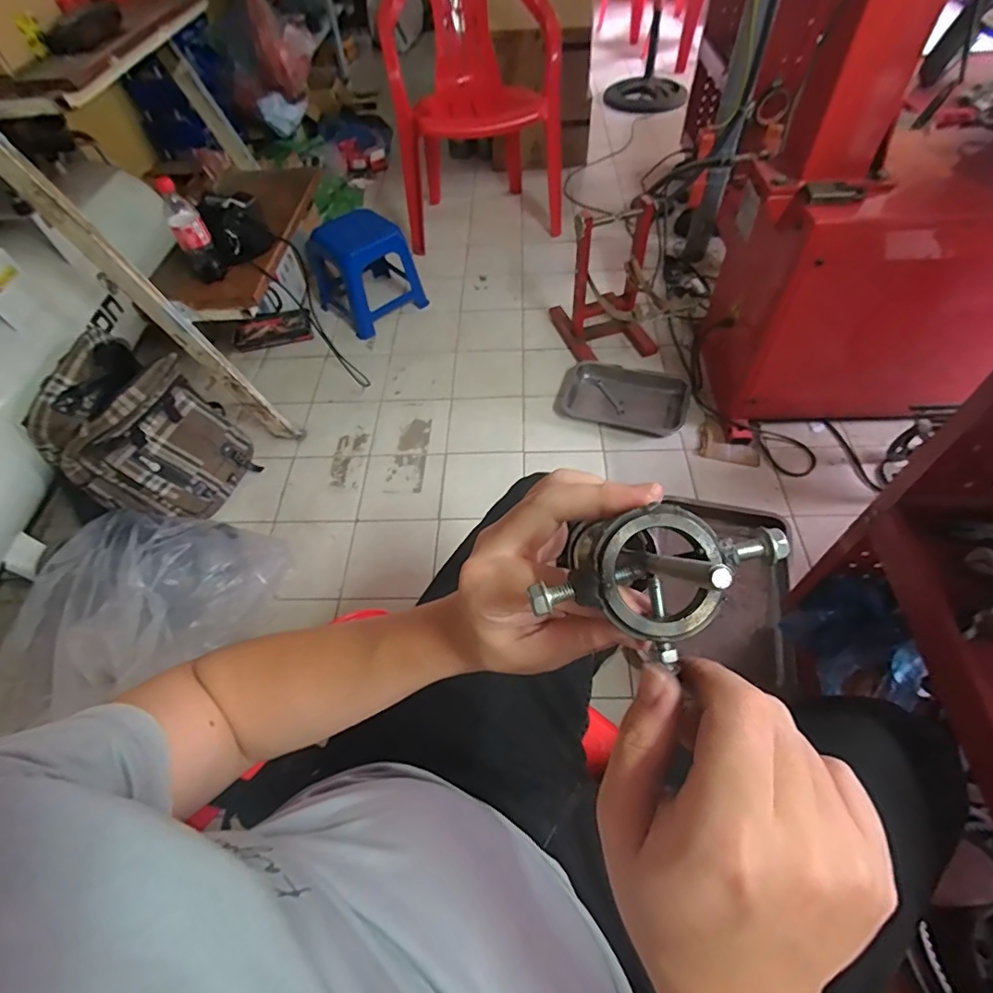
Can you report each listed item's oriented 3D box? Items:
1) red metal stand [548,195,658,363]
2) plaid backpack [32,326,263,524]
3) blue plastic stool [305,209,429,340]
[{"bbox_3d":[0.299,-0.569,1.369,0.223,0.355,0.277,-17,56,-7],"label":"red metal stand"},{"bbox_3d":[-0.752,-0.130,1.131,0.198,0.354,0.318,12,57,13],"label":"plaid backpack"},{"bbox_3d":[-0.423,-0.724,1.639,0.269,0.234,0.264,-34,59,-18],"label":"blue plastic stool"}]

